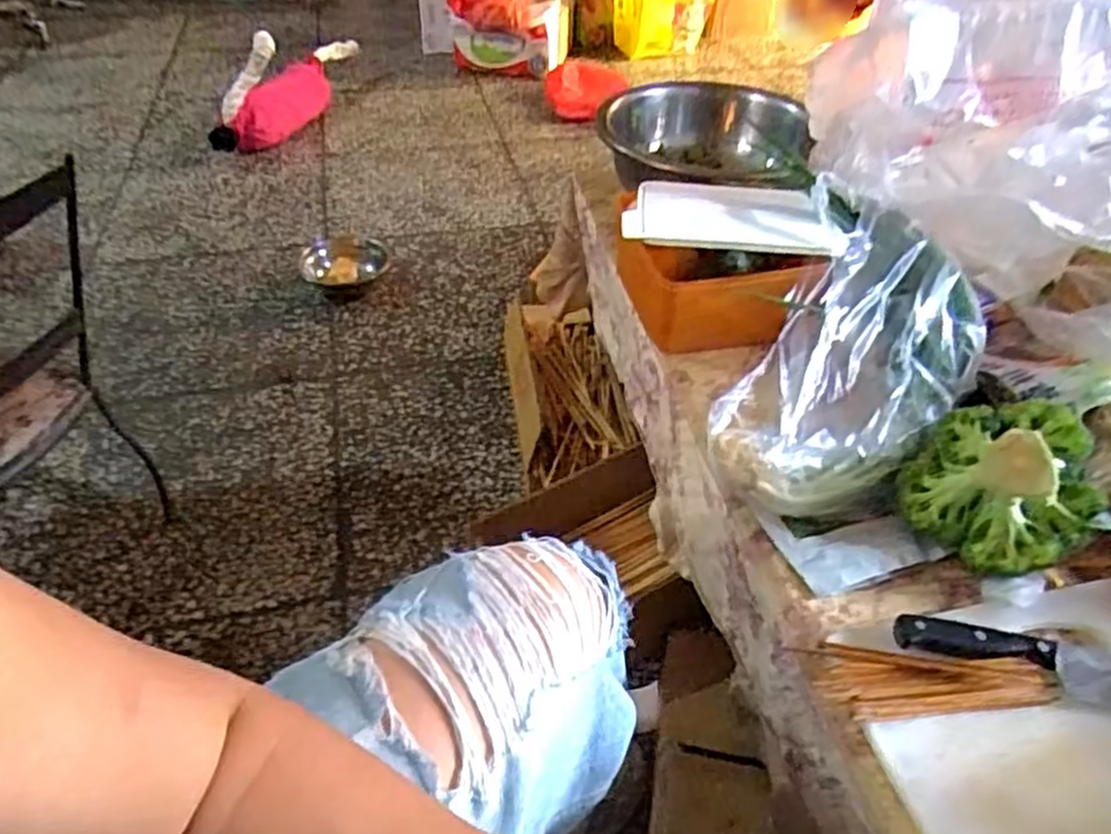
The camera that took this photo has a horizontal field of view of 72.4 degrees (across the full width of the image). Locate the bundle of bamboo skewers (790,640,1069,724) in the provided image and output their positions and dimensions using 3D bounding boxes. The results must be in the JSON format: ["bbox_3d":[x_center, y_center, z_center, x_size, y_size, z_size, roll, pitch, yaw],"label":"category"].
[{"bbox_3d":[0.254,0.182,0.508,0.160,0.015,0.050,4,42,3],"label":"bundle of bamboo skewers"}]

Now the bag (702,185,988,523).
[{"bbox_3d":[0.266,-0.052,0.668,0.179,0.088,0.342,24,61,23],"label":"bag"}]

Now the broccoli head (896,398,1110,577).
[{"bbox_3d":[0.341,0.042,0.566,0.132,0.102,0.108,29,49,27],"label":"broccoli head"}]

